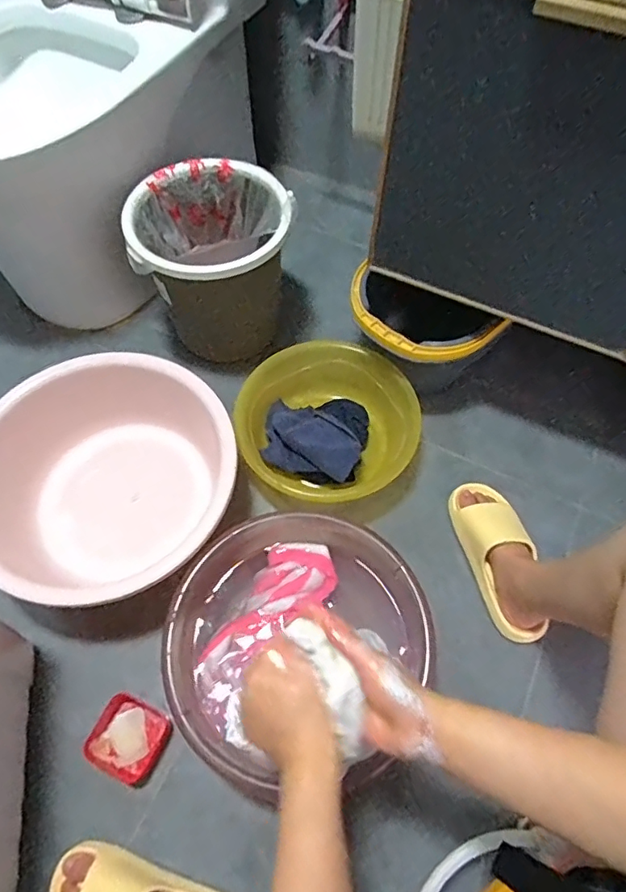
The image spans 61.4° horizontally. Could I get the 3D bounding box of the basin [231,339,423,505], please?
[{"bbox_3d":[0.019,-0.044,0.908,0.296,0.099,0.251,-17,65,-10],"label":"basin"}]

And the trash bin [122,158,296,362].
[{"bbox_3d":[-0.170,-0.316,0.940,0.260,0.251,0.237,-14,64,-8],"label":"trash bin"}]

